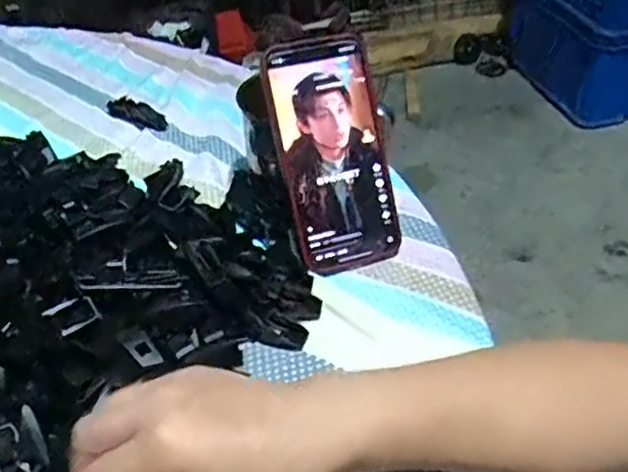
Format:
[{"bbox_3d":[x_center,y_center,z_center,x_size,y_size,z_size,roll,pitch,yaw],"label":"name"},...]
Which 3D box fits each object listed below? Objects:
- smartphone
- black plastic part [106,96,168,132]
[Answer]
[{"bbox_3d":[0.014,-0.058,0.449,0.072,0.160,0.013,-14,8,-13],"label":"smartphone"},{"bbox_3d":[-0.175,-0.122,0.626,0.074,0.015,0.022,23,48,27],"label":"black plastic part"}]

